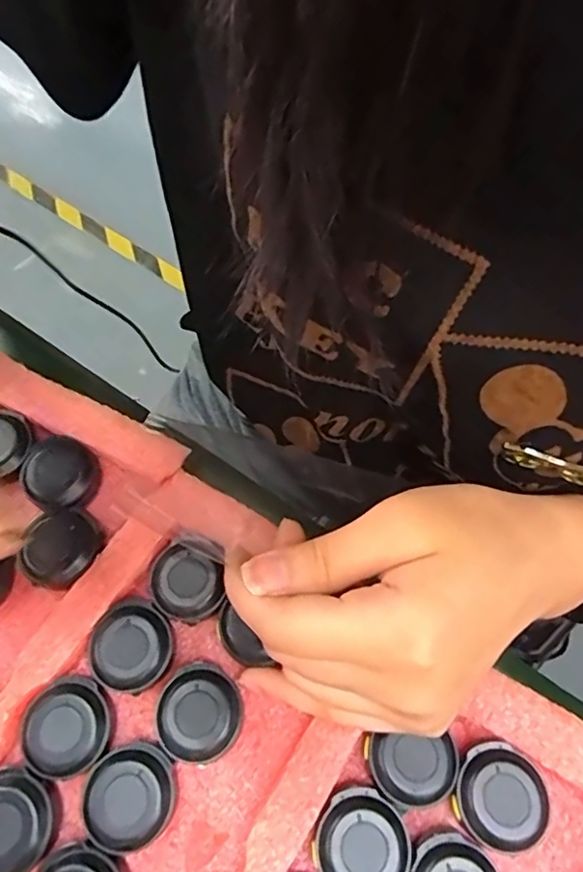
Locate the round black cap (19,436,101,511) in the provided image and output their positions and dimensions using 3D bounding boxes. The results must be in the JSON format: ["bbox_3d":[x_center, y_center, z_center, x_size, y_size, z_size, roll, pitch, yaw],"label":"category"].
[{"bbox_3d":[-0.094,0.014,0.227,0.029,0.007,0.028,1,65,-1],"label":"round black cap"}]

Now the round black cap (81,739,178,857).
[{"bbox_3d":[-0.052,0.117,0.184,0.028,0.011,0.030,1,65,-1],"label":"round black cap"}]

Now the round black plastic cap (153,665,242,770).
[{"bbox_3d":[-0.032,0.095,0.194,0.028,0.013,0.029,1,65,-1],"label":"round black plastic cap"}]

